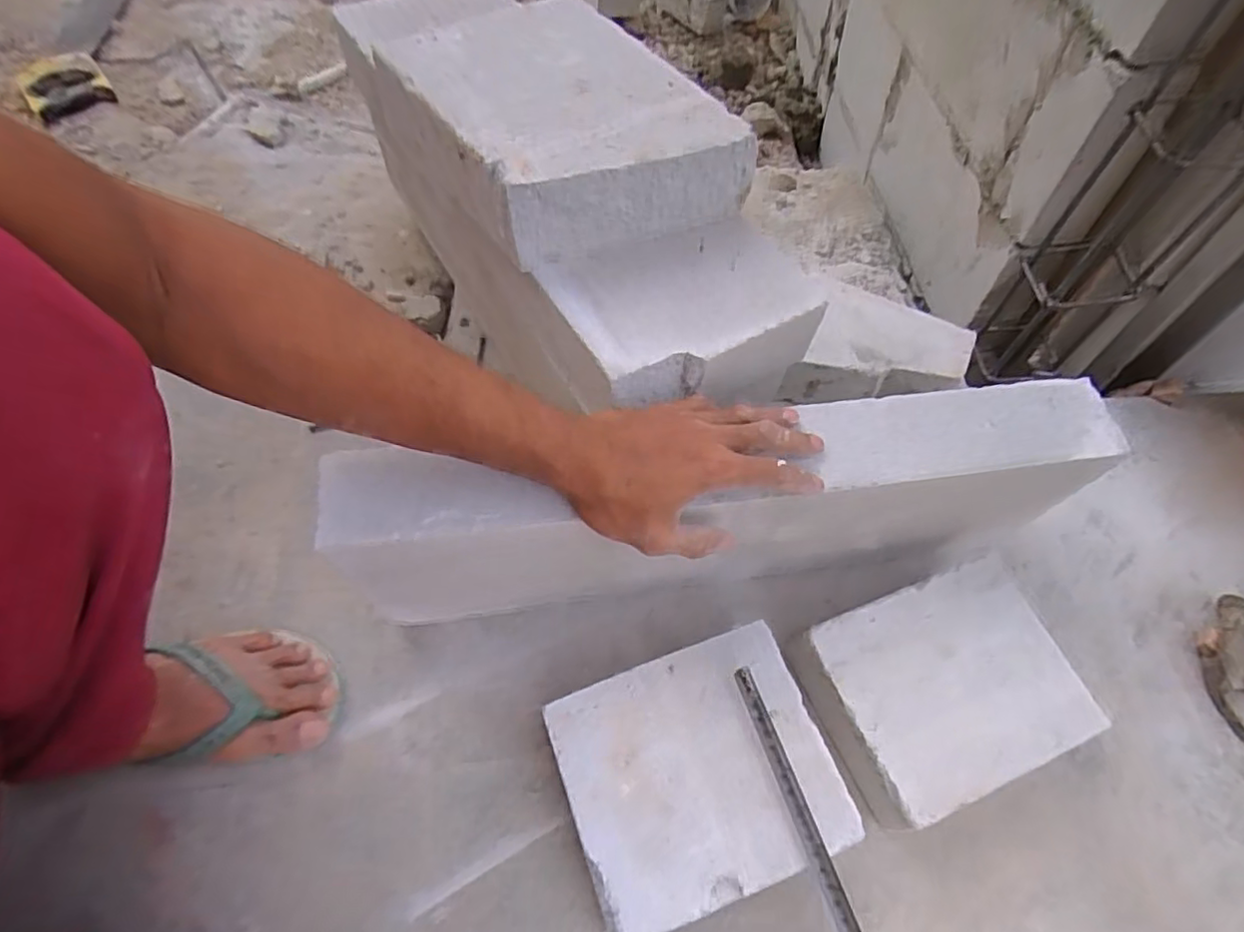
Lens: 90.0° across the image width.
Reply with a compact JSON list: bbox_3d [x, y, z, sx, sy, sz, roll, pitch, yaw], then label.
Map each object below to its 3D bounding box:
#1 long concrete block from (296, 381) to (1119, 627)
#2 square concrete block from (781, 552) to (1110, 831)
[{"bbox_3d":[0.078,0.037,0.523,0.577,0.188,0.076,-7,61,-8],"label":"long concrete block"},{"bbox_3d":[0.266,0.189,0.535,0.206,0.075,0.164,-20,63,-13],"label":"square concrete block"}]

